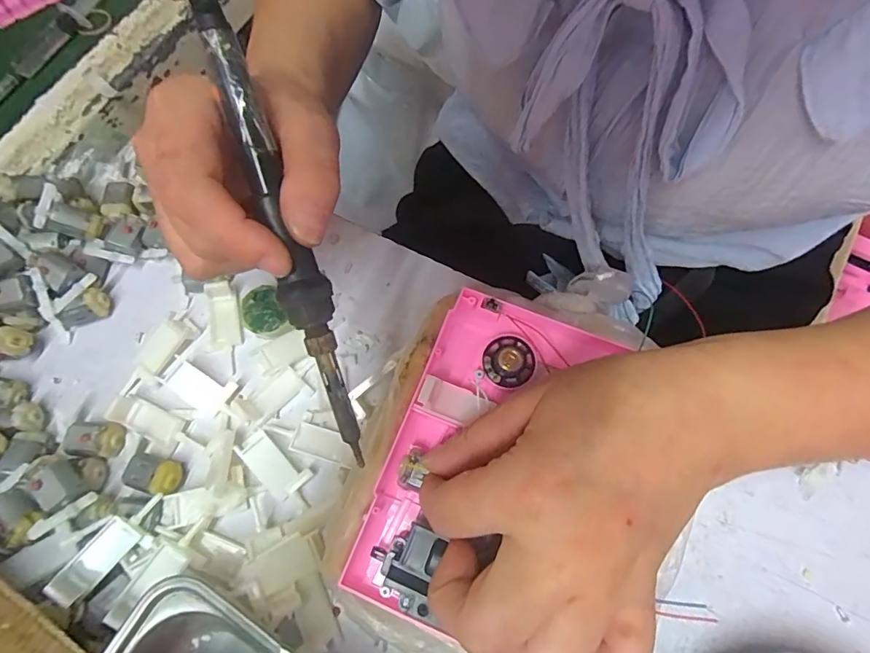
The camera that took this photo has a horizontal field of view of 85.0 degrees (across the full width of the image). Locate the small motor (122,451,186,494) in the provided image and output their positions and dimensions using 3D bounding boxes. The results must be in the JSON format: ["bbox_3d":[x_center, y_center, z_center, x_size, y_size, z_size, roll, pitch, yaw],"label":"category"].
[{"bbox_3d":[-0.159,0.083,0.266,0.031,0.017,0.019,11,68,3],"label":"small motor"}]

